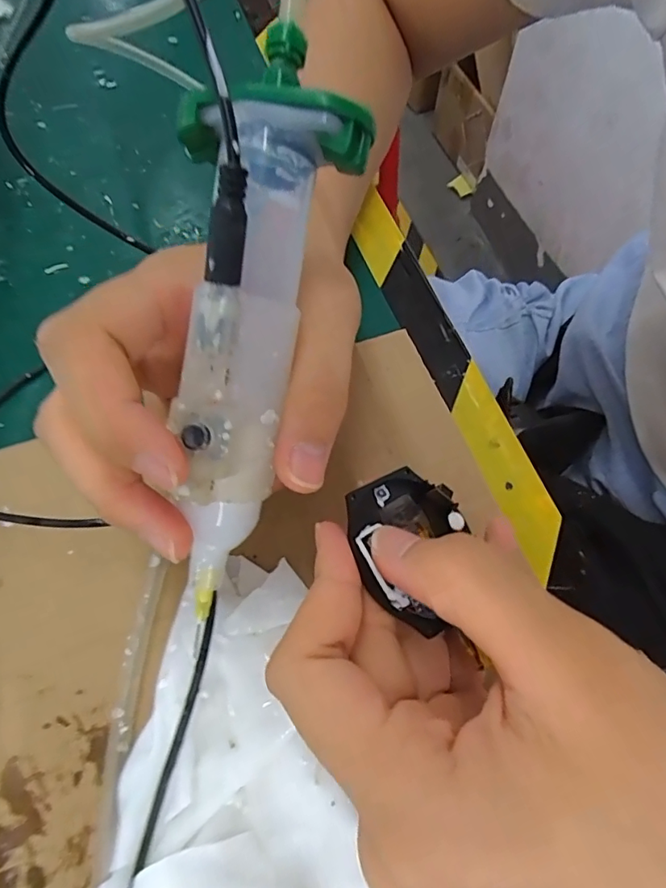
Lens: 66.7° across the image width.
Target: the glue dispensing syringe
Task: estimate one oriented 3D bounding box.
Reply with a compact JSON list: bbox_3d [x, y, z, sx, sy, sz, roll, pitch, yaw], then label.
[{"bbox_3d":[-0.023,-0.030,0.126,0.043,0.023,0.137,10,95,6],"label":"glue dispensing syringe"}]

